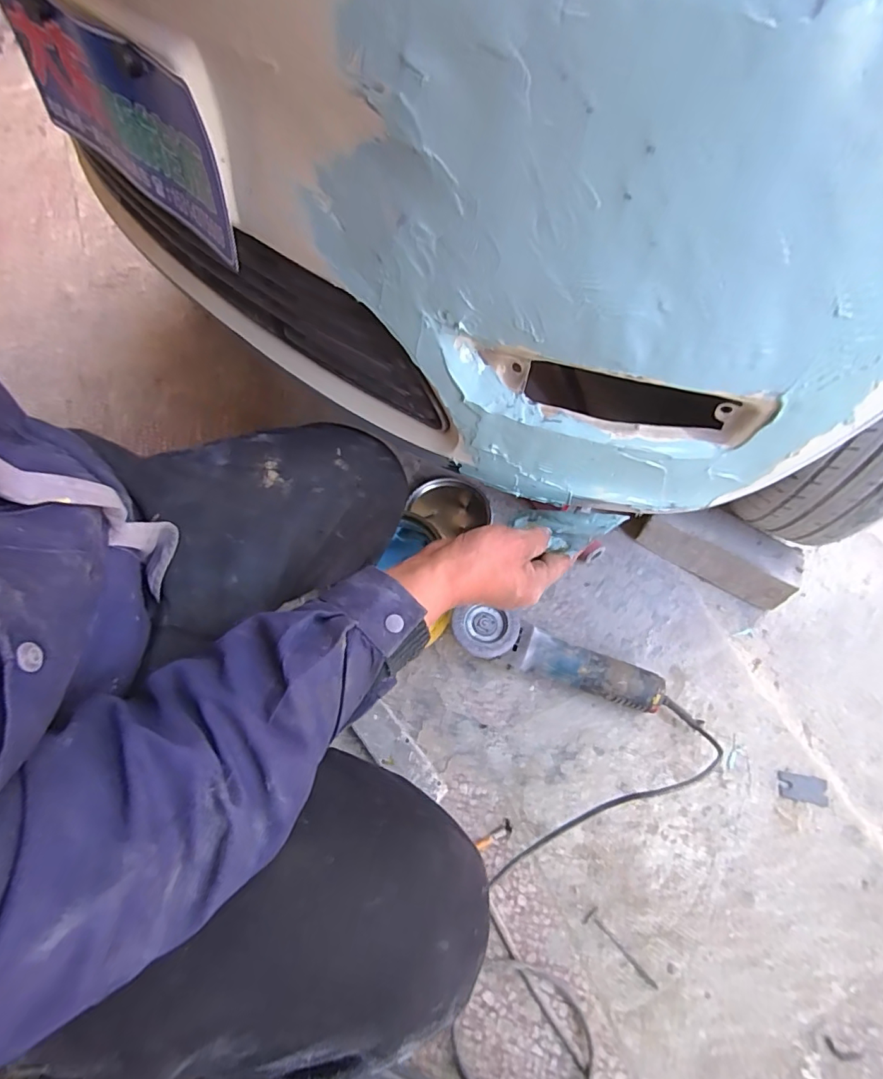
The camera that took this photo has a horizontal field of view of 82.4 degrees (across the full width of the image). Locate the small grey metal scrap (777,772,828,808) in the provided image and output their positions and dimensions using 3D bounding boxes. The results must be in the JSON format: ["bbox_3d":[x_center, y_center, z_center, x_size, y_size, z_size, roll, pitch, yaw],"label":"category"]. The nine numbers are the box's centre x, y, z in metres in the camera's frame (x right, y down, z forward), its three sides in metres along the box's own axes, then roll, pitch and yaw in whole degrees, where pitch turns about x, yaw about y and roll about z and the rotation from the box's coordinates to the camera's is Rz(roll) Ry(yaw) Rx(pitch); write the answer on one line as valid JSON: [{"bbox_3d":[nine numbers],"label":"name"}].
[{"bbox_3d":[0.456,0.314,0.637,0.059,0.004,0.033,11,63,7],"label":"small grey metal scrap"}]

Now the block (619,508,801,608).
[{"bbox_3d":[0.409,0.012,0.762,0.227,0.082,0.074,29,67,16],"label":"block"}]

